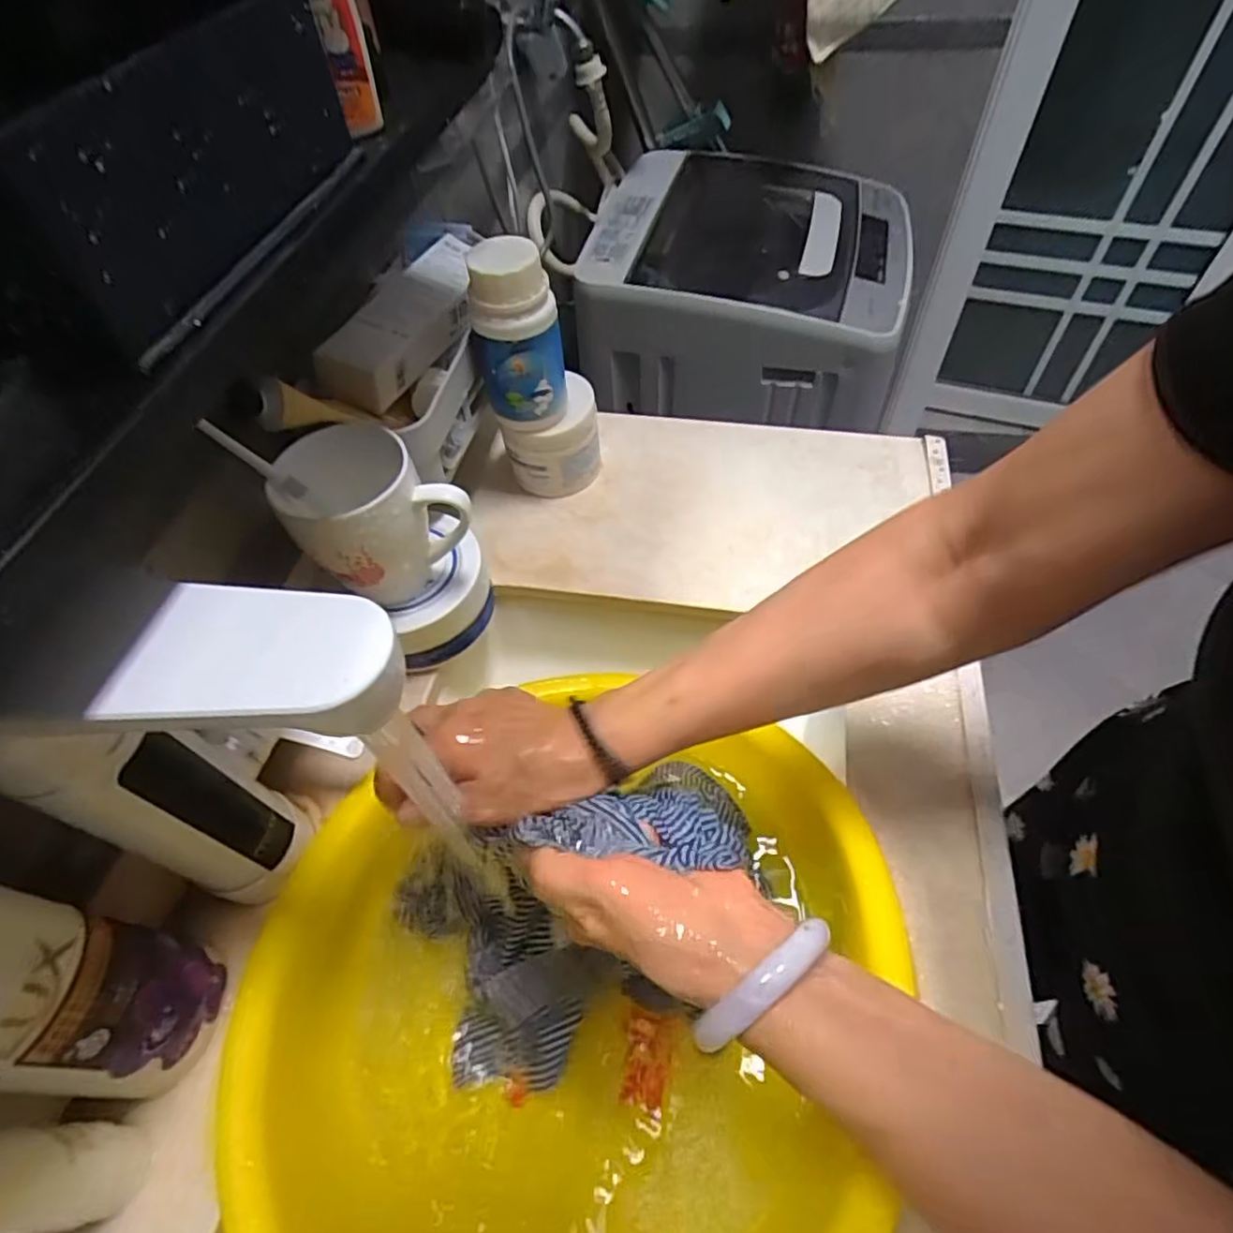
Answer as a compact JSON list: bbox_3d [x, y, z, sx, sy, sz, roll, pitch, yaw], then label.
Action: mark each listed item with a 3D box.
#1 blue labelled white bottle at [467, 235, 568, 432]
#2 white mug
[{"bbox_3d":[-0.072,-0.204,0.489,0.061,0.124,0.052,-9,54,-2],"label":"blue labelled white bottle"},{"bbox_3d":[-0.153,-0.060,0.425,0.097,0.108,0.085,-34,59,-19],"label":"white mug"}]

